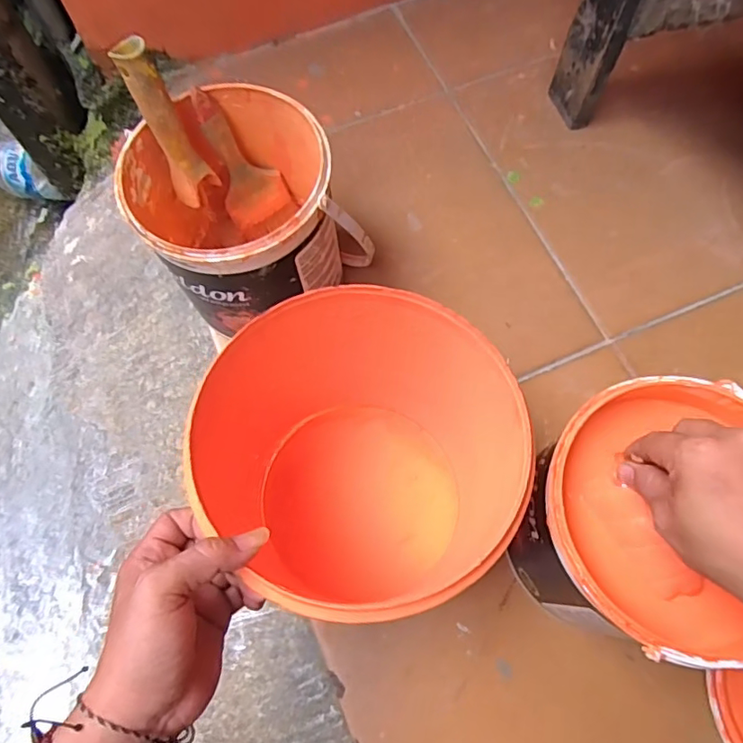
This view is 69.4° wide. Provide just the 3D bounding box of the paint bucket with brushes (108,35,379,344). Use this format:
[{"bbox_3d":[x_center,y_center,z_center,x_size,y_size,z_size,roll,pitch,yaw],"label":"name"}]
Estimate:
[{"bbox_3d":[-0.122,-0.150,0.510,0.170,0.230,0.181,0,69,0],"label":"paint bucket with brushes"}]

